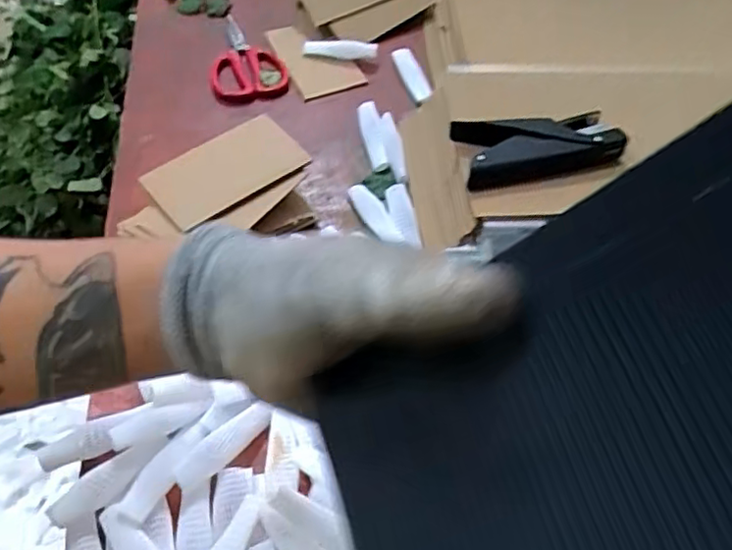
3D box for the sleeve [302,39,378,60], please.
[{"bbox_3d":[-0.031,-0.269,0.746,0.087,0.011,0.027,6,54,2],"label":"sleeve"}]

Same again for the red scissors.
[{"bbox_3d":[-0.139,-0.256,0.727,0.084,0.016,0.139,-8,55,-8],"label":"red scissors"}]

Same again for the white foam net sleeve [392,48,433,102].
[{"bbox_3d":[0.055,-0.233,0.727,0.026,0.017,0.086,-10,55,-10],"label":"white foam net sleeve"}]

